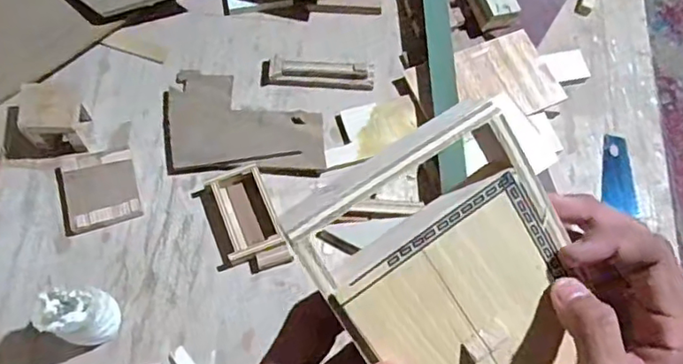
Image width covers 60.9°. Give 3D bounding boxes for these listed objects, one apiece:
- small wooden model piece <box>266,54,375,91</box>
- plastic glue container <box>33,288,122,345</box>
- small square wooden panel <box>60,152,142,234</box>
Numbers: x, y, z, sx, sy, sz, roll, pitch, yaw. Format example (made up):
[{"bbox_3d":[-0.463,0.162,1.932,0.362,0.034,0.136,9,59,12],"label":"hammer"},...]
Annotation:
[{"bbox_3d":[-0.028,-0.160,0.852,0.151,0.024,0.033,5,69,0],"label":"small wooden model piece"},{"bbox_3d":[-0.303,0.154,0.674,0.064,0.103,0.064,1,69,-2],"label":"plastic glue container"},{"bbox_3d":[-0.319,0.008,0.771,0.090,0.008,0.105,-15,70,-7],"label":"small square wooden panel"}]

